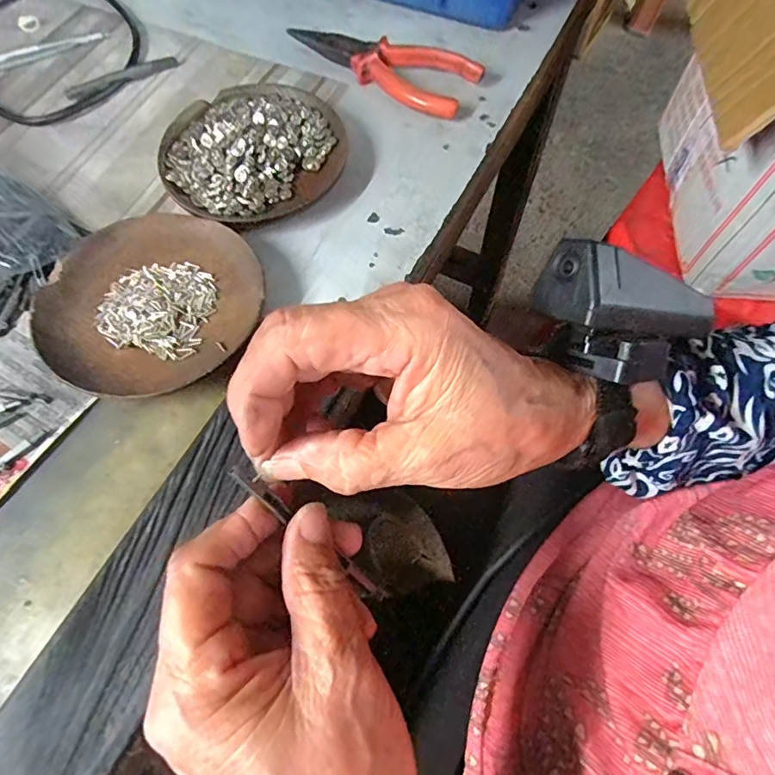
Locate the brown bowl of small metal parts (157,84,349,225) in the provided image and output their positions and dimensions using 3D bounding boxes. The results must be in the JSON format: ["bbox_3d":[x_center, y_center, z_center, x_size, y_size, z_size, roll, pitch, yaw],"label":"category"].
[{"bbox_3d":[-0.085,-0.149,0.318,0.111,0.021,0.101,0,66,1],"label":"brown bowl of small metal parts"}]

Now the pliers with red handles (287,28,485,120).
[{"bbox_3d":[-0.003,-0.233,0.358,0.138,0.015,0.050,33,70,14],"label":"pliers with red handles"}]

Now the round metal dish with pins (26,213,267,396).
[{"bbox_3d":[-0.125,-0.046,0.271,0.113,0.020,0.110,0,66,1],"label":"round metal dish with pins"}]

